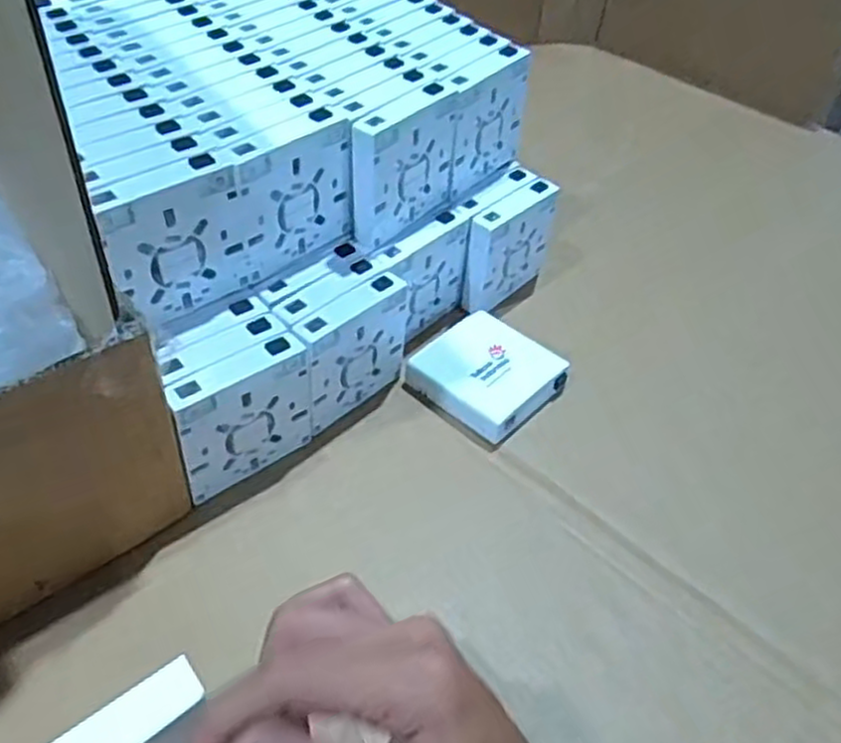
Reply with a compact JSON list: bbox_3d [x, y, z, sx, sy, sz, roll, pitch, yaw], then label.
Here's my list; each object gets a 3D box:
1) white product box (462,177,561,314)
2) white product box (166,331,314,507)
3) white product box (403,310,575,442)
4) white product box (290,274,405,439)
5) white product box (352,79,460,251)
[{"bbox_3d":[0.071,-0.099,0.601,0.084,0.080,0.022,-33,58,-31],"label":"white product box"},{"bbox_3d":[-0.106,0.028,0.461,0.086,0.083,0.022,-29,56,-29],"label":"white product box"},{"bbox_3d":[0.049,0.001,0.551,0.087,0.022,0.083,37,53,26],"label":"white product box"},{"bbox_3d":[-0.044,-0.013,0.508,0.024,0.084,0.090,35,53,24],"label":"white product box"},{"bbox_3d":[-0.009,-0.140,0.518,0.024,0.087,0.089,34,52,24],"label":"white product box"}]

